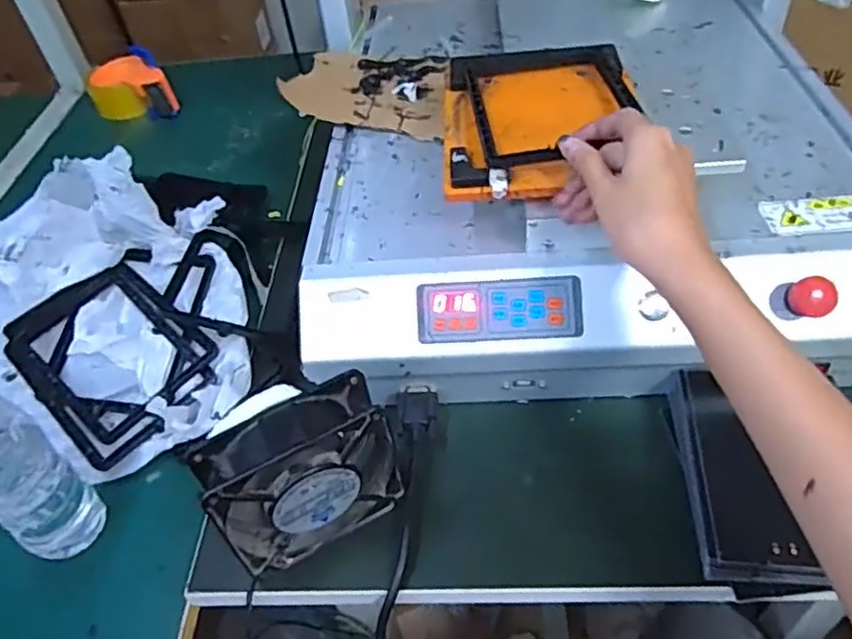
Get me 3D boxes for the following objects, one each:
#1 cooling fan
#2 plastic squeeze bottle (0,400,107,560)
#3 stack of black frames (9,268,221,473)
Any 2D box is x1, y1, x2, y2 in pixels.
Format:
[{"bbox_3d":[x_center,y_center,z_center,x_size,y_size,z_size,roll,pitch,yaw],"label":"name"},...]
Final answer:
[{"bbox_3d":[-0.080,0.105,0.432,0.117,0.117,0.043,-24,49,-15],"label":"cooling fan"},{"bbox_3d":[-0.291,0.095,0.438,0.058,0.187,0.060,22,53,25],"label":"plastic squeeze bottle"},{"bbox_3d":[-0.279,0.034,0.576,0.179,0.051,0.134,33,58,32],"label":"stack of black frames"}]

